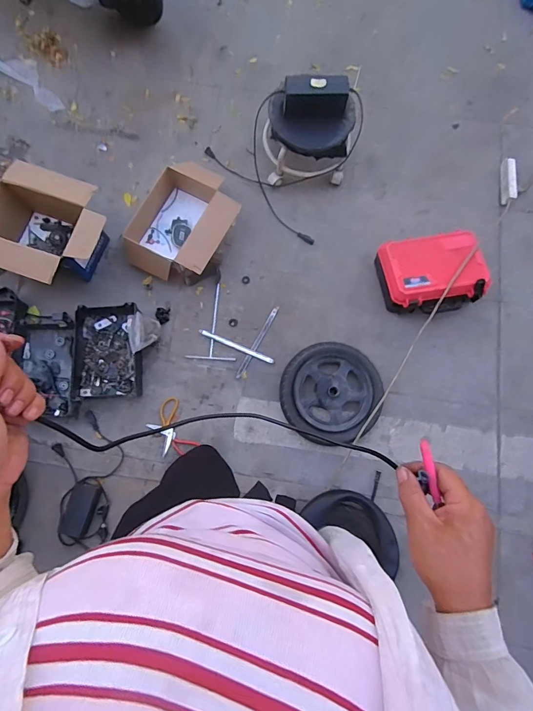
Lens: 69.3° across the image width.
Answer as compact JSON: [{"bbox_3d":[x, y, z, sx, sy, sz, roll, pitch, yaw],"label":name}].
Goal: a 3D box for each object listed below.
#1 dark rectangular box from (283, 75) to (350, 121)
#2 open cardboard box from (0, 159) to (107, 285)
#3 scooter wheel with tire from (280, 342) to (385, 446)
[{"bbox_3d":[0.166,-0.865,1.289,0.207,0.086,0.089,4,78,0],"label":"dark rectangular box"},{"bbox_3d":[-0.774,-0.439,1.347,0.476,0.235,0.367,20,79,3],"label":"open cardboard box"},{"bbox_3d":[0.222,0.128,1.327,0.335,0.058,0.337,0,78,-1],"label":"scooter wheel with tire"}]

